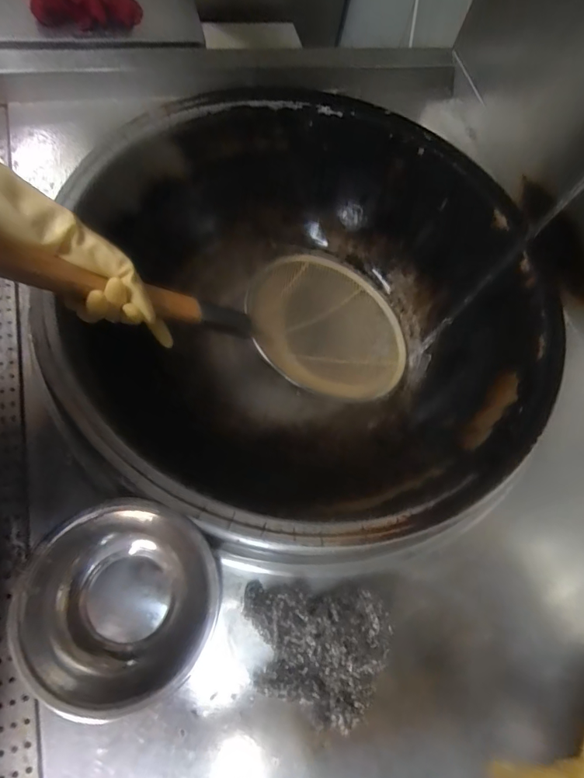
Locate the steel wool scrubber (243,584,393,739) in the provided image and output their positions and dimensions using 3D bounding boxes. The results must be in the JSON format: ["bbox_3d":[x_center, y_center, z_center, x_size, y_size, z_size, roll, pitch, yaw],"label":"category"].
[{"bbox_3d":[0.022,0.273,0.470,0.158,0.042,0.128,14,67,-3],"label":"steel wool scrubber"}]

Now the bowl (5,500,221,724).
[{"bbox_3d":[-0.171,0.216,0.460,0.188,0.067,0.183,3,68,-8],"label":"bowl"}]

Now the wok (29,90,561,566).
[{"bbox_3d":[0.040,-0.106,0.685,0.647,0.226,0.663,3,68,-8],"label":"wok"}]

